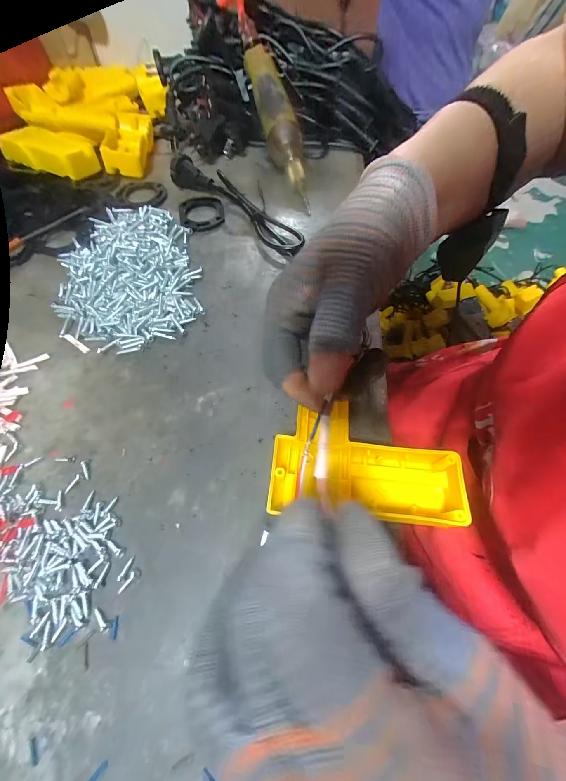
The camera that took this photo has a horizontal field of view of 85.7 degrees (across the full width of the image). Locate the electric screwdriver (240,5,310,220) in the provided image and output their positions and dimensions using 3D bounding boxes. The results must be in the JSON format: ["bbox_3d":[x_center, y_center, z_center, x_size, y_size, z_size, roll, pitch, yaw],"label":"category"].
[{"bbox_3d":[-0.010,-0.331,0.358,0.038,0.039,0.249,-16,86,-9],"label":"electric screwdriver"}]

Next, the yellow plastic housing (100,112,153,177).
[{"bbox_3d":[-0.197,-0.319,0.392,0.051,0.030,0.118,-7,63,-4],"label":"yellow plastic housing"}]

